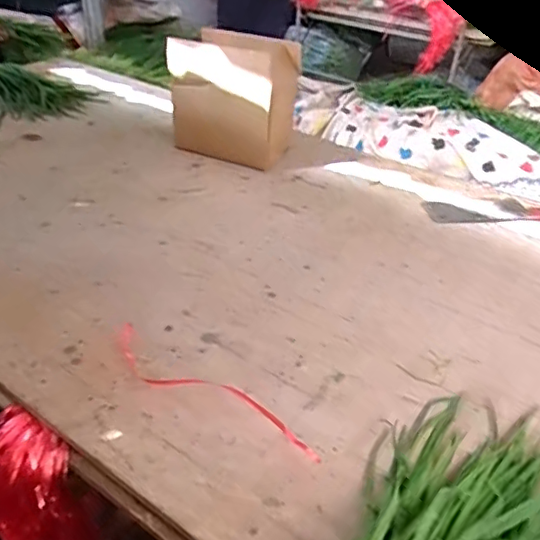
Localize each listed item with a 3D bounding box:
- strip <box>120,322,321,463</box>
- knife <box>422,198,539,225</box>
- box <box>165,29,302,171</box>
[{"bbox_3d":[-0.074,0.136,0.628,0.295,0.007,0.056,24,37,28],"label":"strip"},{"bbox_3d":[0.442,-0.110,1.036,0.306,0.021,0.089,3,33,-3],"label":"knife"},{"bbox_3d":[-0.070,-0.347,1.142,0.235,0.230,0.133,15,34,16],"label":"box"}]

